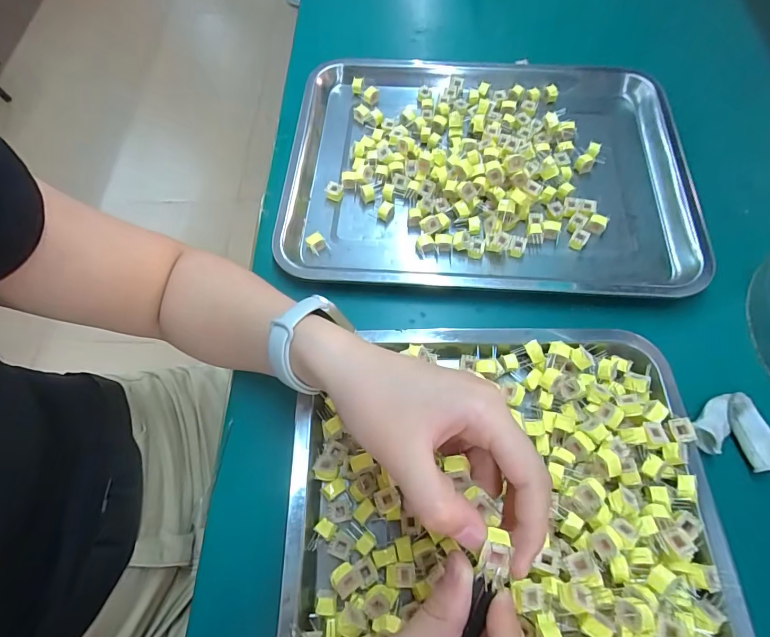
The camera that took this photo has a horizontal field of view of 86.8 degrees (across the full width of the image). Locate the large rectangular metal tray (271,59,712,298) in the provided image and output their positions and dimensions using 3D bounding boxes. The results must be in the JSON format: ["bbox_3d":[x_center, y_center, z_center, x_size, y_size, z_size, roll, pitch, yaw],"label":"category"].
[{"bbox_3d":[0.098,-0.157,0.416,0.388,0.033,0.285,3,67,4],"label":"large rectangular metal tray"}]

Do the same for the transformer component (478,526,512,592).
[{"bbox_3d":[0.050,0.111,0.186,0.013,0.007,0.026,6,80,5],"label":"transformer component"}]

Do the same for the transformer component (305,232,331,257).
[{"bbox_3d":[-0.065,-0.073,0.395,0.018,0.020,0.015,-32,69,-11],"label":"transformer component"}]

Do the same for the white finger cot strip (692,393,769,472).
[{"bbox_3d":[0.264,0.089,0.309,0.052,0.012,0.056,-15,67,-4],"label":"white finger cot strip"}]

